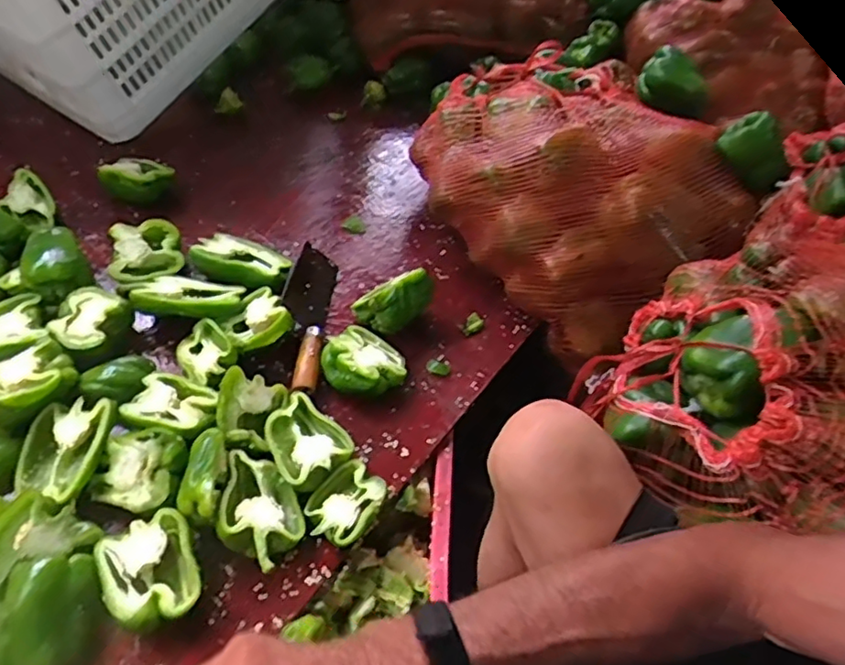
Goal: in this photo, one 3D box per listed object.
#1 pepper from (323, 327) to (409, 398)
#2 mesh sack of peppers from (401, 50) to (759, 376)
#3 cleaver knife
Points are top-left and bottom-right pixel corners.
[{"bbox_3d":[-0.068,0.037,0.718,0.088,0.046,0.078,34,54,22],"label":"pepper"},{"bbox_3d":[0.196,-0.203,0.844,0.318,0.197,0.426,-29,58,-27],"label":"mesh sack of peppers"},{"bbox_3d":[-0.146,-0.028,0.760,0.067,0.028,0.232,42,32,-30],"label":"cleaver knife"}]

